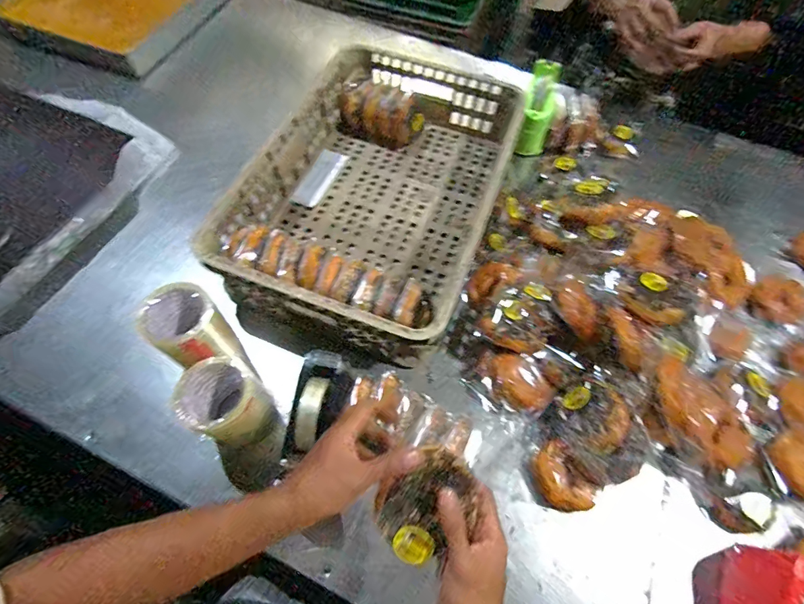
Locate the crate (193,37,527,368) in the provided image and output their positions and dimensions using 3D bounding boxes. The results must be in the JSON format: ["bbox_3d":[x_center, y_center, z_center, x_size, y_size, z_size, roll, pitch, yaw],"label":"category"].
[{"bbox_3d":[-0.035,-0.227,0.788,0.413,0.147,0.620,17,63,8],"label":"crate"}]

